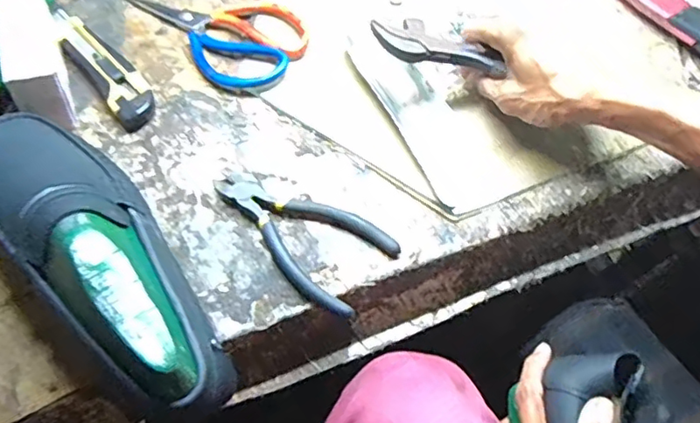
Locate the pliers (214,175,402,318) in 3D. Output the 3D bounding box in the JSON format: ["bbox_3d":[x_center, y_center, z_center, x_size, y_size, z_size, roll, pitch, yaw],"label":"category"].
[{"bbox_3d":[-0.043,0.018,0.444,0.145,0.015,0.072,30,64,12],"label":"pliers"}]

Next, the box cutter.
[{"bbox_3d":[-0.223,-0.133,0.518,0.037,0.017,0.148,-36,70,-20],"label":"box cutter"}]

